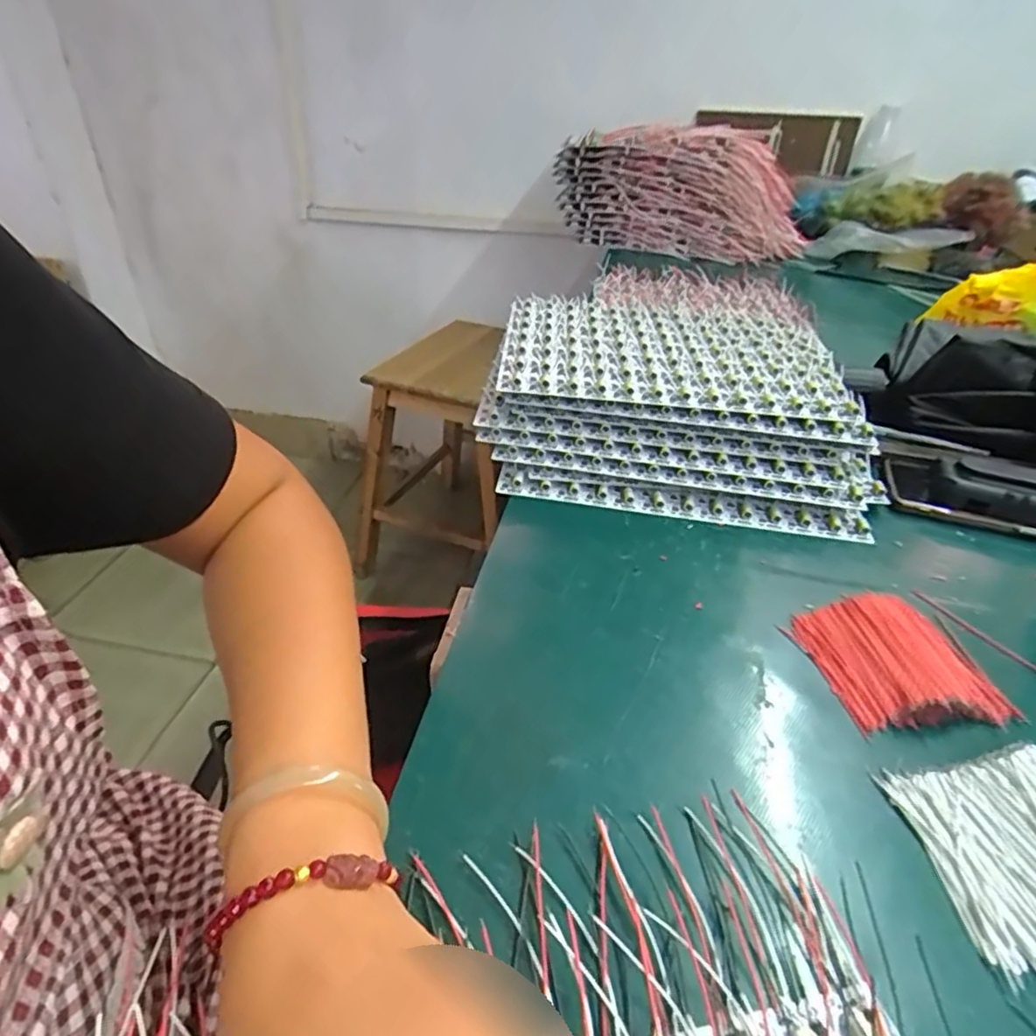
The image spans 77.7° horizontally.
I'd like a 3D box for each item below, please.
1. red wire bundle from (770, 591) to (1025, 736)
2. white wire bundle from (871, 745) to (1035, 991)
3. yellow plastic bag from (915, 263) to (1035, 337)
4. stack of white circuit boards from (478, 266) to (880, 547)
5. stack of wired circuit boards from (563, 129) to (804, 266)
[{"bbox_3d":[0.224,0.081,0.383,0.095,0.018,0.089,-5,37,-6],"label":"red wire bundle"},{"bbox_3d":[0.239,0.150,0.288,0.106,0.018,0.089,-4,37,-5],"label":"white wire bundle"},{"bbox_3d":[0.588,-0.247,0.744,0.198,0.082,0.094,30,45,32],"label":"yellow plastic bag"},{"bbox_3d":[0.142,-0.124,0.600,0.324,0.097,0.310,4,37,6],"label":"stack of white circuit boards"},{"bbox_3d":[0.265,-0.561,1.106,0.436,0.185,0.102,14,40,18],"label":"stack of wired circuit boards"}]

